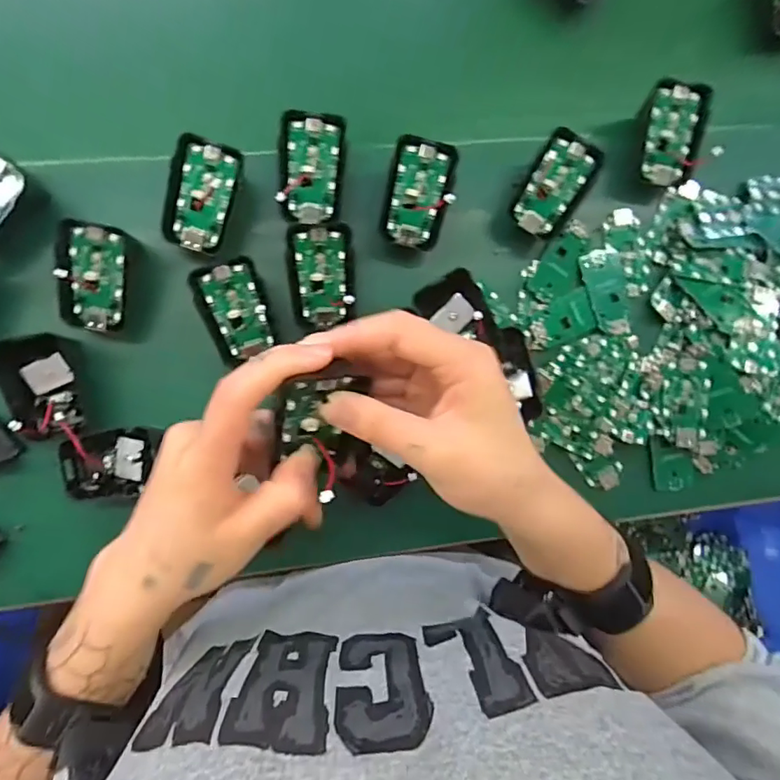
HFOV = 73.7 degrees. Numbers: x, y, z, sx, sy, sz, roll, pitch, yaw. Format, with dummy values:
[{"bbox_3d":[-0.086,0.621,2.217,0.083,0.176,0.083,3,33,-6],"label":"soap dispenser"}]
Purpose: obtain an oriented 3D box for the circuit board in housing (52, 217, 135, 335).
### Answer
[{"bbox_3d":[-0.190,-0.075,0.341,0.040,0.024,0.067,12,111,-10],"label":"circuit board in housing"}]

